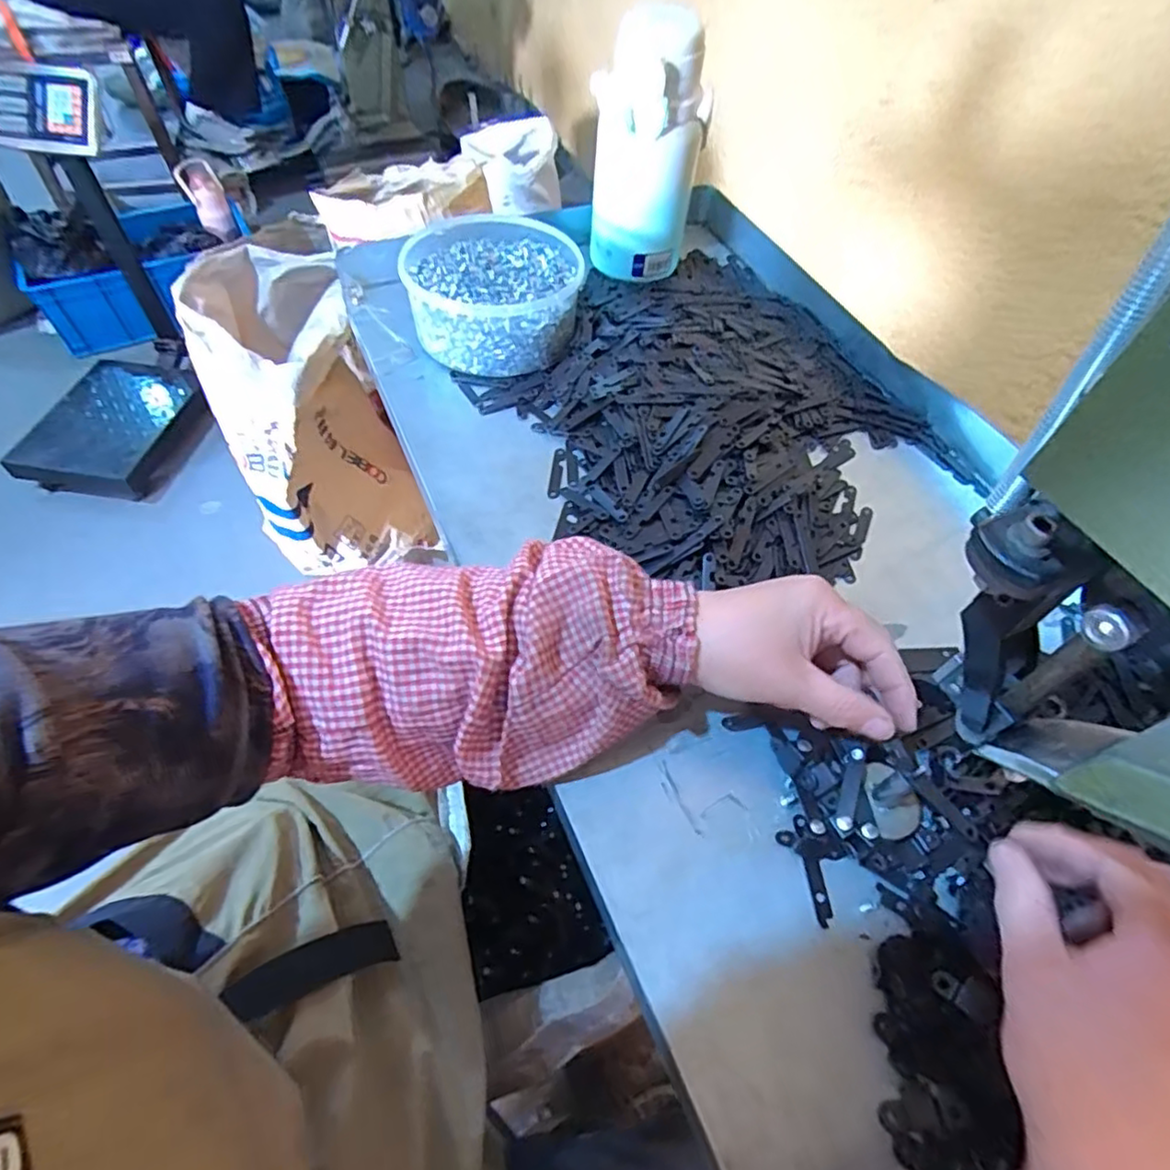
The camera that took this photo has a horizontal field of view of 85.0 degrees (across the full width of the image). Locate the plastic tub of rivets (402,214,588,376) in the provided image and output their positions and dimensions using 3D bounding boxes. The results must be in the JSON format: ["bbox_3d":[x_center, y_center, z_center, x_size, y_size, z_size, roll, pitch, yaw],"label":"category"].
[{"bbox_3d":[-0.080,-0.263,0.570,0.152,0.063,0.163,-3,55,-6],"label":"plastic tub of rivets"}]

